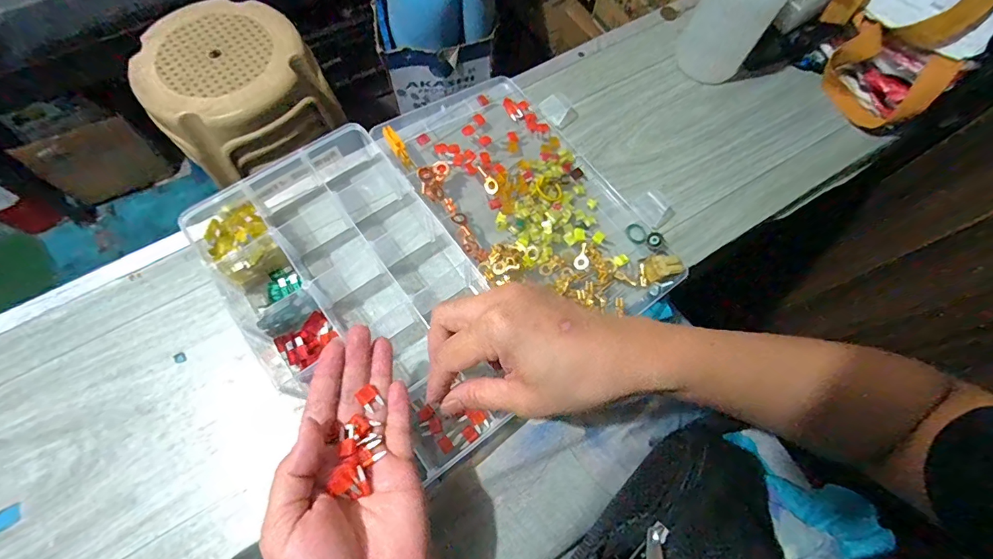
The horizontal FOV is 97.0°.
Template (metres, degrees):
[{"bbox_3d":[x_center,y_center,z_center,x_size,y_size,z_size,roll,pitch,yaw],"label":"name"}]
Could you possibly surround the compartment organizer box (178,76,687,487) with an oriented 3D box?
[{"bbox_3d":[-0.039,-0.034,0.376,0.335,0.049,0.293,-42,75,-16],"label":"compartment organizer box"}]

